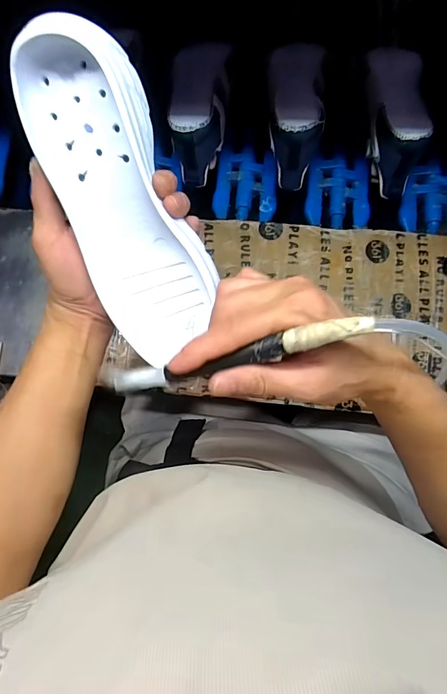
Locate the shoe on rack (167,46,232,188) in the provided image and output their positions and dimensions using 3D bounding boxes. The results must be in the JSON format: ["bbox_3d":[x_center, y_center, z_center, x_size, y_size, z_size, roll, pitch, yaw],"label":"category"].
[{"bbox_3d":[-0.032,-0.346,0.557,0.080,0.101,0.216,4,87,3],"label":"shoe on rack"}]

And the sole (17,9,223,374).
[{"bbox_3d":[-0.073,-0.101,0.298,0.089,0.026,0.232,-19,113,1],"label":"sole"}]

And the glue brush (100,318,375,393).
[{"bbox_3d":[0.000,0.007,0.243,0.174,0.013,0.016,-14,86,22],"label":"glue brush"}]

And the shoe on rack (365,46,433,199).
[{"bbox_3d":[0.238,-0.326,0.544,0.077,0.096,0.223,7,87,3],"label":"shoe on rack"}]

